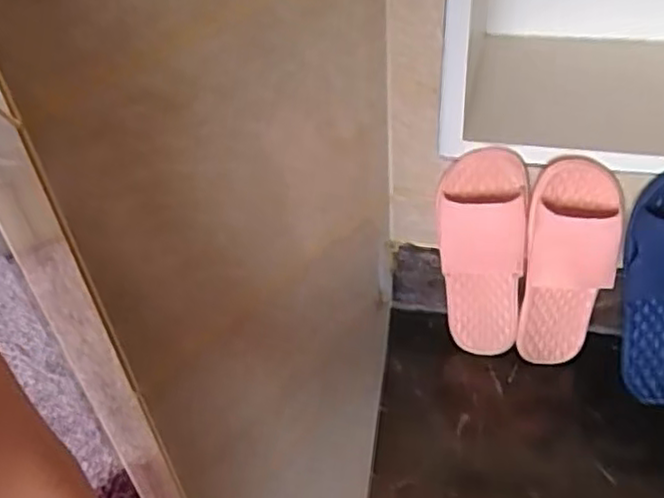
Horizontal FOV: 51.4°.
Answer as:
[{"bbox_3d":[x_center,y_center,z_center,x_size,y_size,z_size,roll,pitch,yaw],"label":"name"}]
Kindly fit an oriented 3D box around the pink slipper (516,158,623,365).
[{"bbox_3d":[0.273,0.023,0.805,0.099,0.264,0.068,1,37,7],"label":"pink slipper"}]

